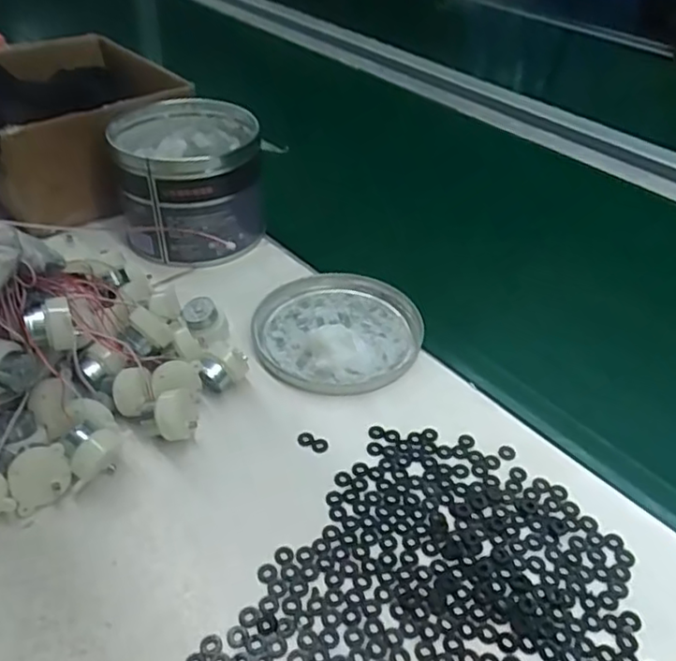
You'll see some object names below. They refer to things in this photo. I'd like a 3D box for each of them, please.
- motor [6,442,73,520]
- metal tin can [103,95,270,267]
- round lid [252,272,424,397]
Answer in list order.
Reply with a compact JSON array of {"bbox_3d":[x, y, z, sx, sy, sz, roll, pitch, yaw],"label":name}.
[{"bbox_3d":[-0.177,0.086,0.377,0.033,0.035,0.018,-23,14,-24],"label":"motor"},{"bbox_3d":[-0.135,-0.138,0.589,0.122,0.104,0.134,-10,42,-14],"label":"metal tin can"},{"bbox_3d":[0.000,-0.003,0.501,0.128,0.015,0.131,2,40,-1],"label":"round lid"}]

